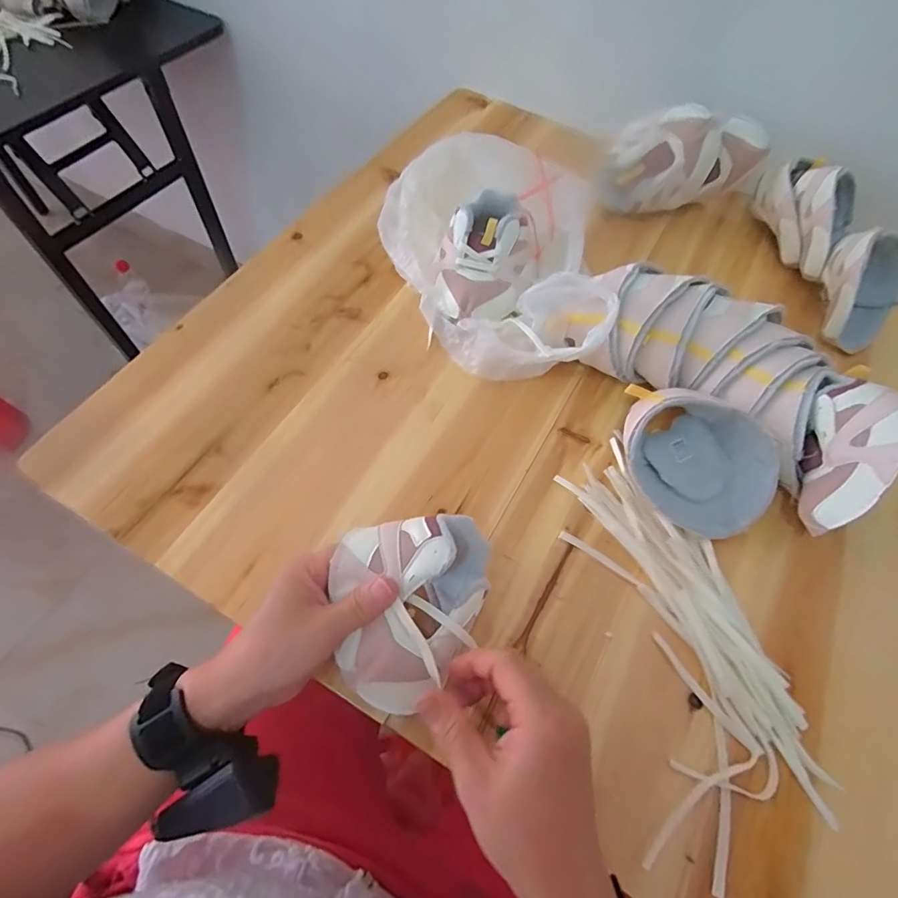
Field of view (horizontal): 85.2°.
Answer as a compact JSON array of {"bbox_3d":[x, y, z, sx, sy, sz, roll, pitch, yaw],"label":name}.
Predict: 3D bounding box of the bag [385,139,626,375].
[{"bbox_3d":[0.034,-0.209,0.515,0.215,0.088,0.315,2,61,-2],"label":"bag"}]

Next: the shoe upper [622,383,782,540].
[{"bbox_3d":[0.209,0.004,0.414,0.125,0.073,0.100,25,63,10],"label":"shoe upper"}]

